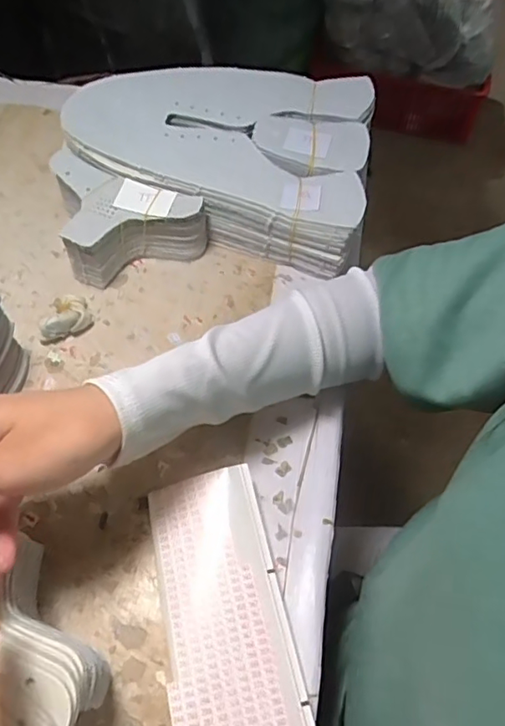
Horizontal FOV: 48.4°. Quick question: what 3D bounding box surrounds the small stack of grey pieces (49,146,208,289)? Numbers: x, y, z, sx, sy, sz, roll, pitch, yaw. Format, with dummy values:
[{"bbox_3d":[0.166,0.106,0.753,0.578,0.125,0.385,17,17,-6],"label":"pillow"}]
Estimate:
[{"bbox_3d":[-0.108,-0.129,0.468,0.109,0.053,0.111,-20,61,-15],"label":"small stack of grey pieces"}]

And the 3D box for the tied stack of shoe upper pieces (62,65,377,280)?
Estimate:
[{"bbox_3d":[-0.021,-0.197,0.512,0.264,0.061,0.189,18,58,8],"label":"tied stack of shoe upper pieces"}]

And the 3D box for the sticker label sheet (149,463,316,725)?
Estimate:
[{"bbox_3d":[-0.012,0.161,0.307,0.068,0.022,0.201,-11,59,-10],"label":"sticker label sheet"}]

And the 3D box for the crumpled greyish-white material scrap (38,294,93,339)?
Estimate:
[{"bbox_3d":[-0.143,-0.035,0.428,0.038,0.019,0.031,-19,60,-15],"label":"crumpled greyish-white material scrap"}]

